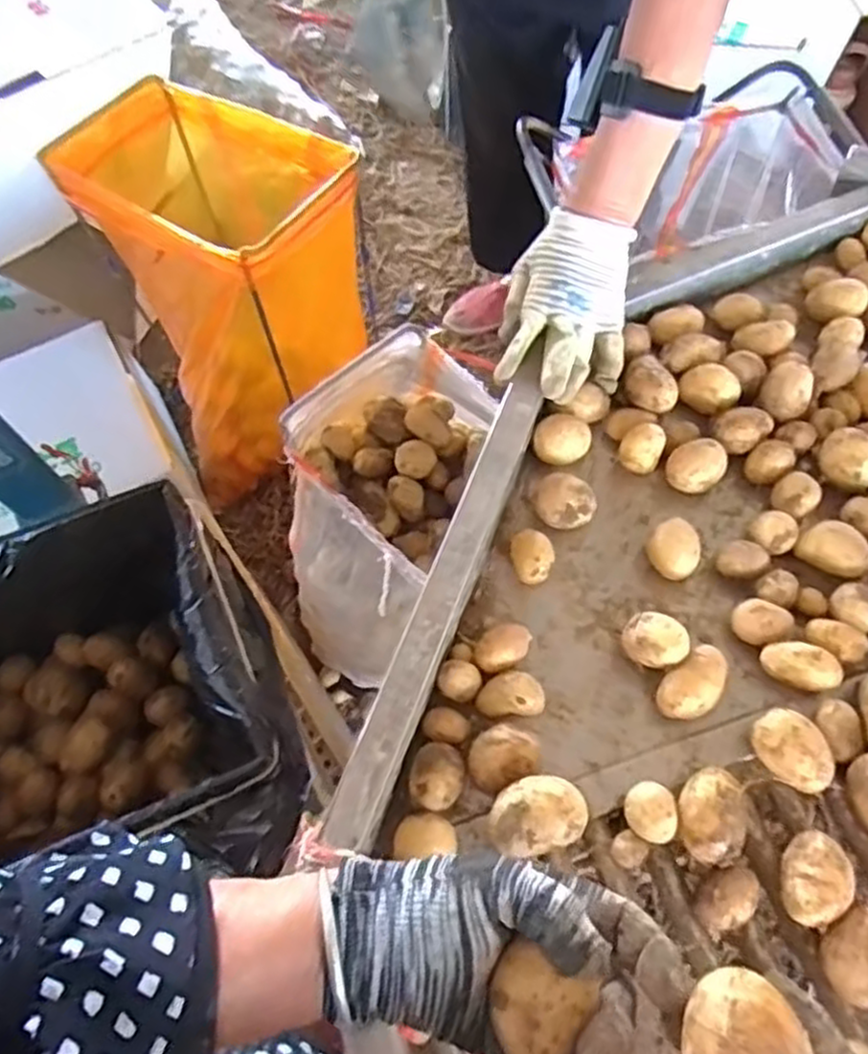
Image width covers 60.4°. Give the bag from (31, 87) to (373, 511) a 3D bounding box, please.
[{"bbox_3d":[-0.272,-0.285,1.094,0.339,0.601,0.258,26,69,11],"label":"bag"}]

